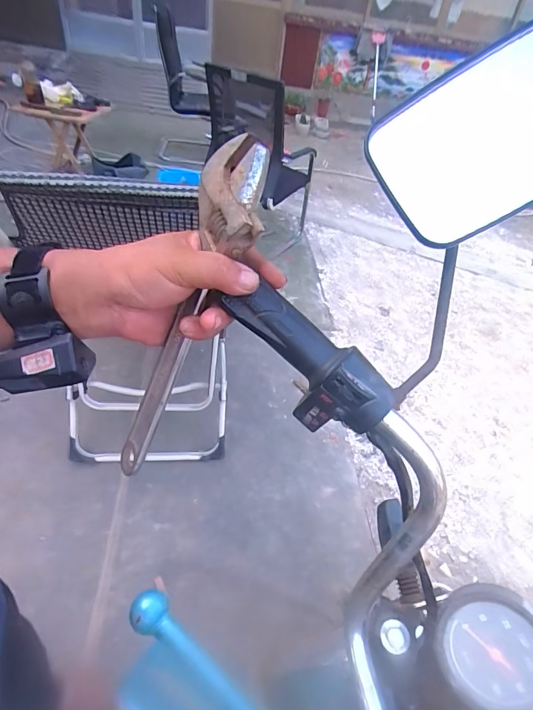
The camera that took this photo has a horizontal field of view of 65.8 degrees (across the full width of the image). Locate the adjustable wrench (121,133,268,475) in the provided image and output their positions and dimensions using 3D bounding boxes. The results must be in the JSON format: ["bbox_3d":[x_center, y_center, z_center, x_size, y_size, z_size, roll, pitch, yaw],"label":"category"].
[{"bbox_3d":[-0.068,-0.025,0.328,0.068,0.284,0.021,35,24,25],"label":"adjustable wrench"}]

